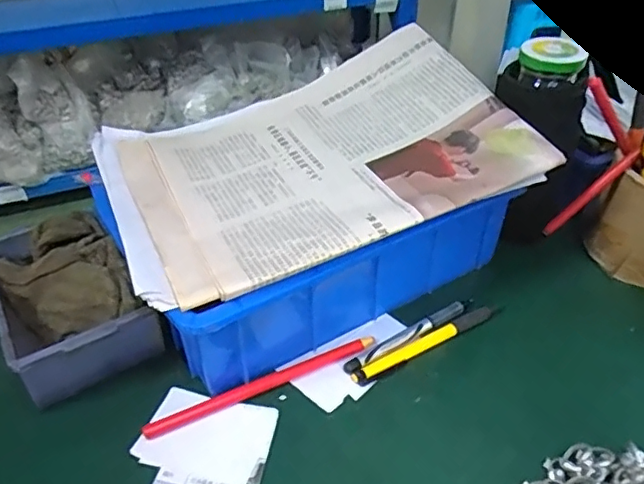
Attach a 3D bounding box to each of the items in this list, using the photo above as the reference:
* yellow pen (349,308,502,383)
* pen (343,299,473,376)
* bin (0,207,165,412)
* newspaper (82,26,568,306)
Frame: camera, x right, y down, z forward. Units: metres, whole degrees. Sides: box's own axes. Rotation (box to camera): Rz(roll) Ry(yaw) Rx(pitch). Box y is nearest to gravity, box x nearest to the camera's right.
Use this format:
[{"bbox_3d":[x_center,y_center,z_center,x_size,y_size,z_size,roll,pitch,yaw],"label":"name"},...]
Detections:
[{"bbox_3d":[0.080,0.074,0.415,0.132,0.007,0.012,-22,42,-23],"label":"yellow pen"},{"bbox_3d":[0.067,0.069,0.419,0.119,0.008,0.012,-24,43,-25],"label":"pen"},{"bbox_3d":[-0.193,0.041,0.416,0.092,0.065,0.163,-24,43,-26],"label":"bin"},{"bbox_3d":[-0.013,-0.079,0.427,0.296,0.056,0.229,-17,40,-18],"label":"newspaper"}]

